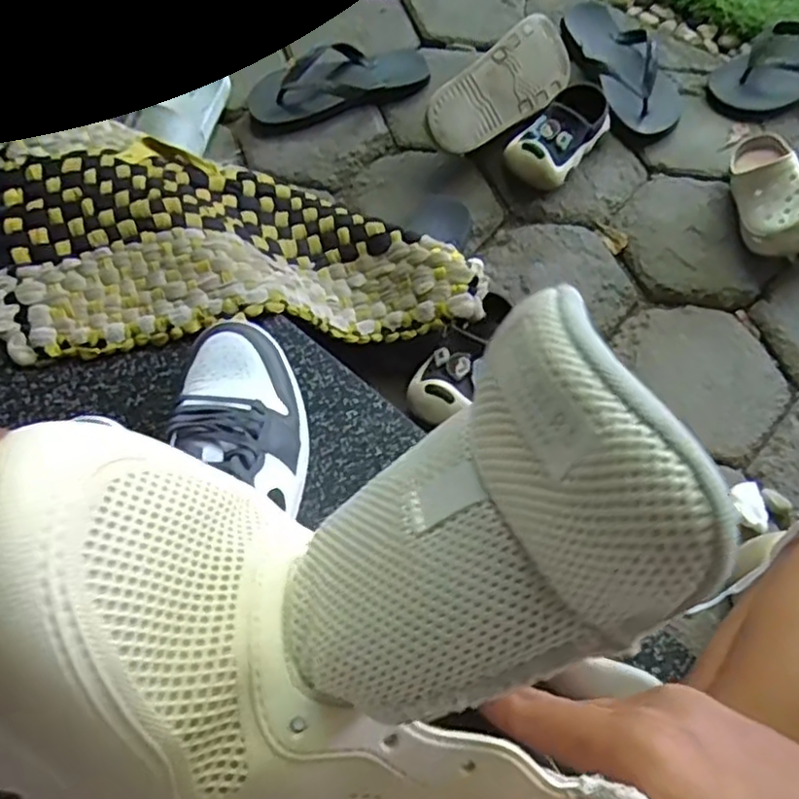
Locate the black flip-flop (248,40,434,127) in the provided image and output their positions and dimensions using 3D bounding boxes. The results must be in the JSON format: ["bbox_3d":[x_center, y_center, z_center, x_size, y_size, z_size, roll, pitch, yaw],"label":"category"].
[{"bbox_3d":[-0.087,-0.453,0.962,0.258,0.048,0.108,-20,66,-6],"label":"black flip-flop"}]

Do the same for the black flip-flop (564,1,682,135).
[{"bbox_3d":[0.315,-0.488,0.967,0.099,0.047,0.280,-17,65,-5],"label":"black flip-flop"}]

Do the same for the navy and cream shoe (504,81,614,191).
[{"bbox_3d":[0.209,-0.346,0.894,0.080,0.060,0.159,34,71,17],"label":"navy and cream shoe"}]

